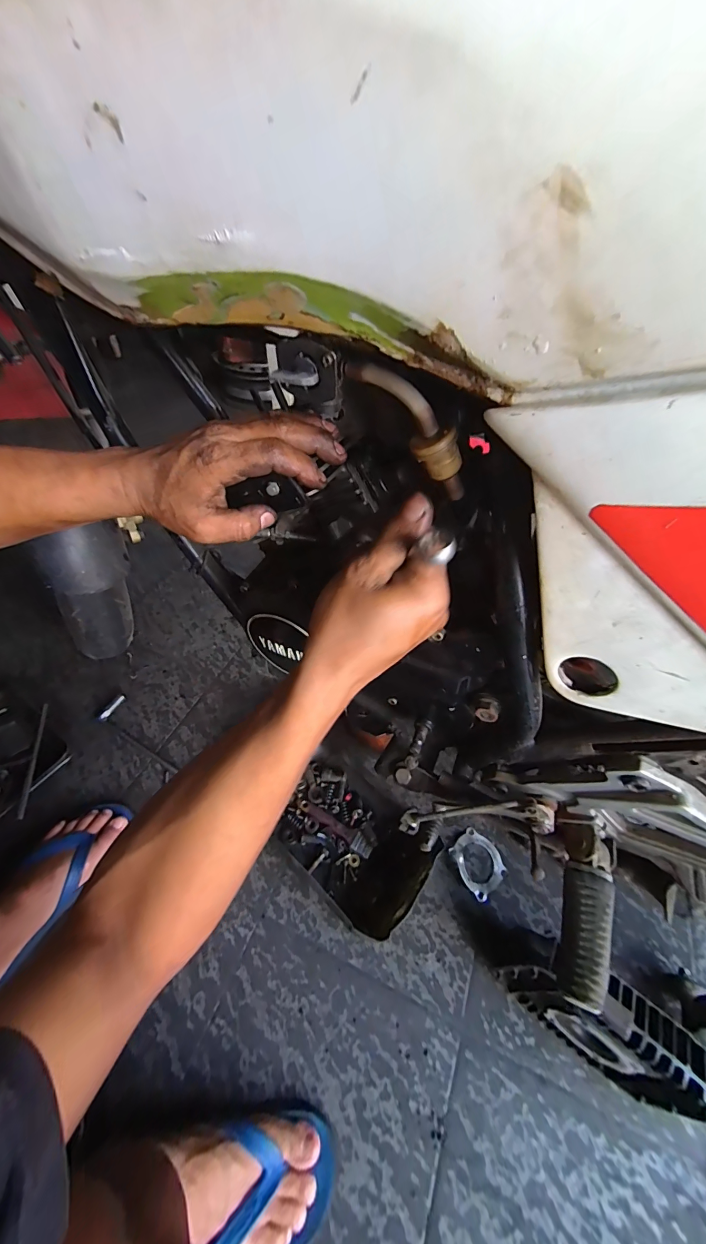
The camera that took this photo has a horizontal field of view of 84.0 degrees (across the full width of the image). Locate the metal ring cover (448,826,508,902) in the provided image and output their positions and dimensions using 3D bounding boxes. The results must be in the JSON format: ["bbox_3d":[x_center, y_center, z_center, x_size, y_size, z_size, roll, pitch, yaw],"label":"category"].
[{"bbox_3d":[0.198,0.377,0.618,0.077,0.011,0.080,-27,57,-24],"label":"metal ring cover"}]

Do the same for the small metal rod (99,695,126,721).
[{"bbox_3d":[-0.459,0.164,0.749,0.016,0.010,0.058,19,51,12],"label":"small metal rod"}]

